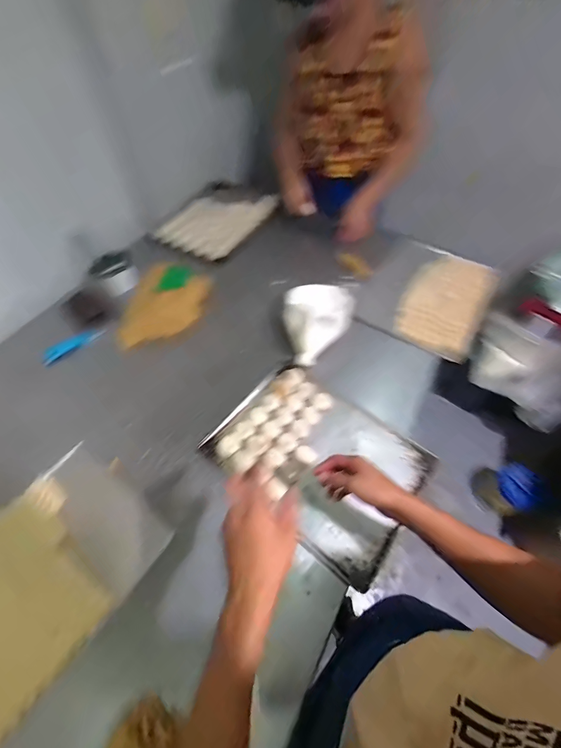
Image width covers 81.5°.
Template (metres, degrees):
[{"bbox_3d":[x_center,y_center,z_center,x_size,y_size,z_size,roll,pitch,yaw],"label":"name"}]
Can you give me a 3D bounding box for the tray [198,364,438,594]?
[{"bbox_3d":[0.086,0.186,0.787,0.458,0.057,0.339,37,64,20],"label":"tray"}]

